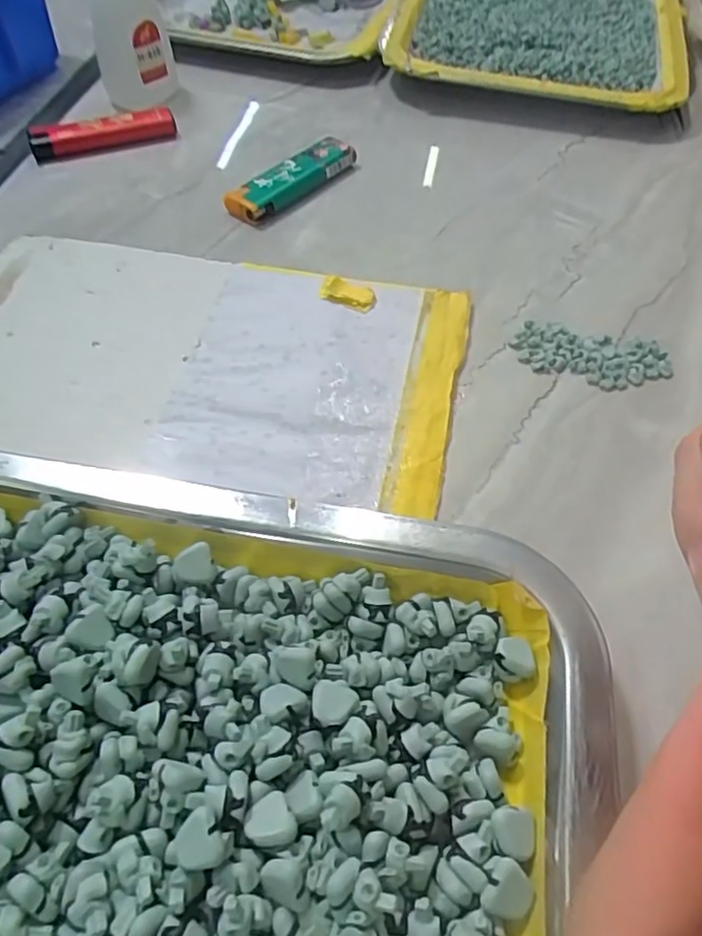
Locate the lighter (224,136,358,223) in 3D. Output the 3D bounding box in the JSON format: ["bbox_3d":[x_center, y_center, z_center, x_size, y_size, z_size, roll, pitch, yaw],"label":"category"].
[{"bbox_3d":[-0.030,-0.153,0.341,0.022,0.012,0.077,36,60,22],"label":"lighter"}]

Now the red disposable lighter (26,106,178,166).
[{"bbox_3d":[-0.137,-0.186,0.358,0.077,0.014,0.015,-19,56,-15],"label":"red disposable lighter"}]

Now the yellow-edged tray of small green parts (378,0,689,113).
[{"bbox_3d":[0.133,-0.324,0.462,0.190,0.022,0.271,12,54,7],"label":"yellow-edged tray of small green parts"}]

